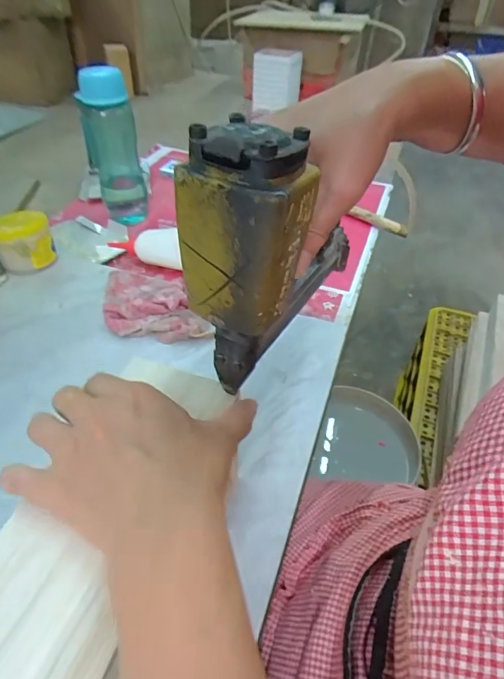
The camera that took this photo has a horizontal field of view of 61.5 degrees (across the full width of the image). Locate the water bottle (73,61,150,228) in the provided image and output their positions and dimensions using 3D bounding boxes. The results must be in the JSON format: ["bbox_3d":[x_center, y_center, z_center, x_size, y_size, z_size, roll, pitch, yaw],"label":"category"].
[{"bbox_3d":[-0.232,-0.323,0.708,0.083,0.229,0.080,-13,45,-16],"label":"water bottle"}]

